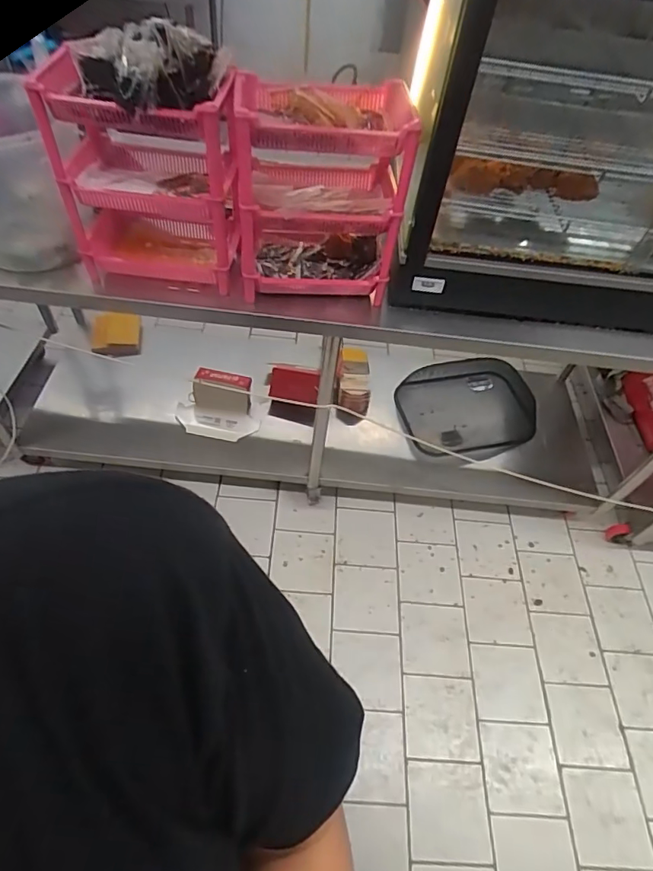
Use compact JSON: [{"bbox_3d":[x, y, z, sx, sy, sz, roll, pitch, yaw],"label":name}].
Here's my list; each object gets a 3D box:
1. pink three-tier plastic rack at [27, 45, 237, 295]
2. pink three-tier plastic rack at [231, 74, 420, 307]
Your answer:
[{"bbox_3d":[-0.344,-0.508,0.992,0.334,0.359,0.235,6,53,-1],"label":"pink three-tier plastic rack"},{"bbox_3d":[-0.016,-0.474,0.978,0.320,0.327,0.219,-1,54,-6],"label":"pink three-tier plastic rack"}]

